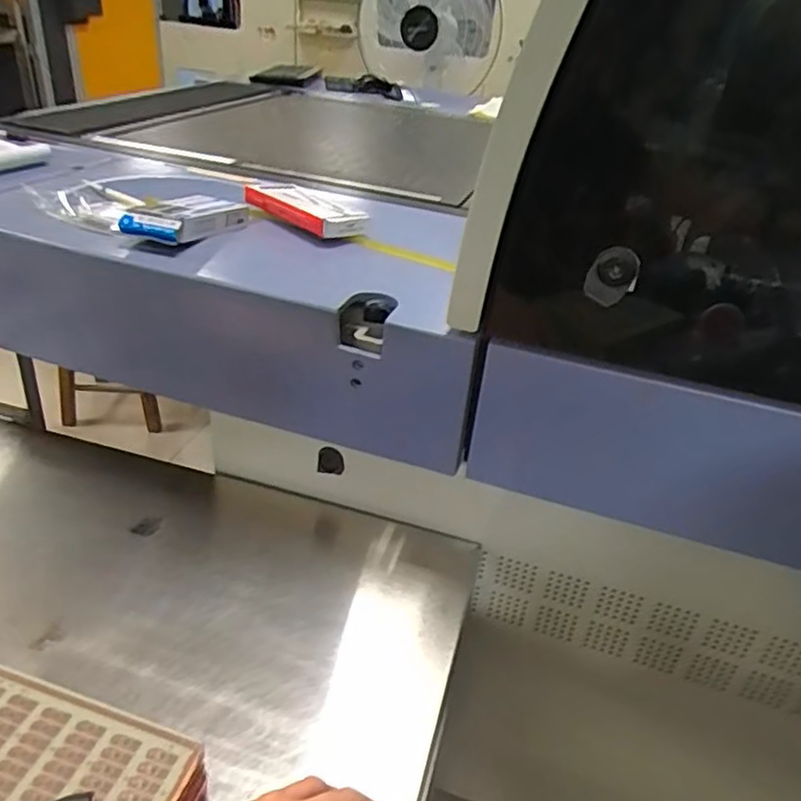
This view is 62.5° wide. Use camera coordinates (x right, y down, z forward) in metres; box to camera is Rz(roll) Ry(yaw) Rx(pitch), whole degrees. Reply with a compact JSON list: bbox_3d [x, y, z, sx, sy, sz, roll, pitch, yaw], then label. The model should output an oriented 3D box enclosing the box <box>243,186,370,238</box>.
[{"bbox_3d":[-0.112,-0.227,0.775,0.074,0.023,0.169,-24,42,-38],"label":"box"}]

